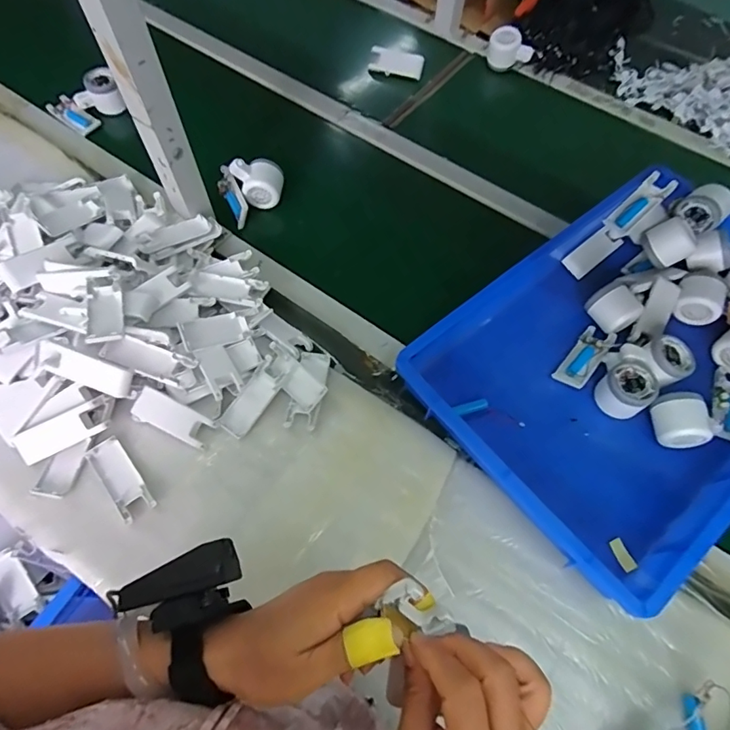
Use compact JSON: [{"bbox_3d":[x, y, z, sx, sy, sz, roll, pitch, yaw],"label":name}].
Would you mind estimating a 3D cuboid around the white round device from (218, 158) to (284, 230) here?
[{"bbox_3d":[-0.175,-0.280,0.752,0.094,0.066,0.081,-25,67,-13],"label":"white round device"}]

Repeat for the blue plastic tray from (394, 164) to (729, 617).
[{"bbox_3d":[0.356,-0.019,0.621,0.518,0.072,0.353,-37,70,-17],"label":"blue plastic tray"}]

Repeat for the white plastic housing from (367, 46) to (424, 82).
[{"bbox_3d":[0.061,-0.585,0.932,0.106,0.040,0.031,21,65,8],"label":"white plastic housing"}]

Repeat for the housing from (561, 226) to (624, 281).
[{"bbox_3d":[0.341,-0.168,0.727,0.098,0.015,0.040,-37,85,-14],"label":"housing"}]

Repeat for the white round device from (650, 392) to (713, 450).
[{"bbox_3d":[0.387,0.069,0.590,0.065,0.052,0.060,3,64,0],"label":"white round device"}]

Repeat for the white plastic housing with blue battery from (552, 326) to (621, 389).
[{"bbox_3d":[0.297,-0.010,0.649,0.041,0.021,0.099,39,69,16],"label":"white plastic housing with blue battery"}]

